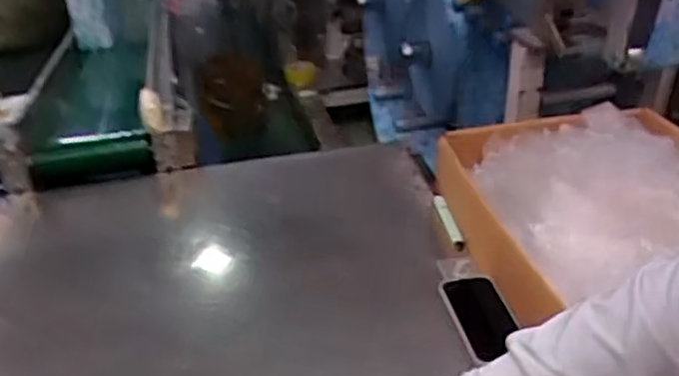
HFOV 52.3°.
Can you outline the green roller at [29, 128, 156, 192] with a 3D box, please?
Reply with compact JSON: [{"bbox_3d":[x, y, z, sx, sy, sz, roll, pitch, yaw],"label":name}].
[{"bbox_3d":[-0.444,-0.057,1.237,0.205,0.068,0.090,-13,35,-16],"label":"green roller"}]

